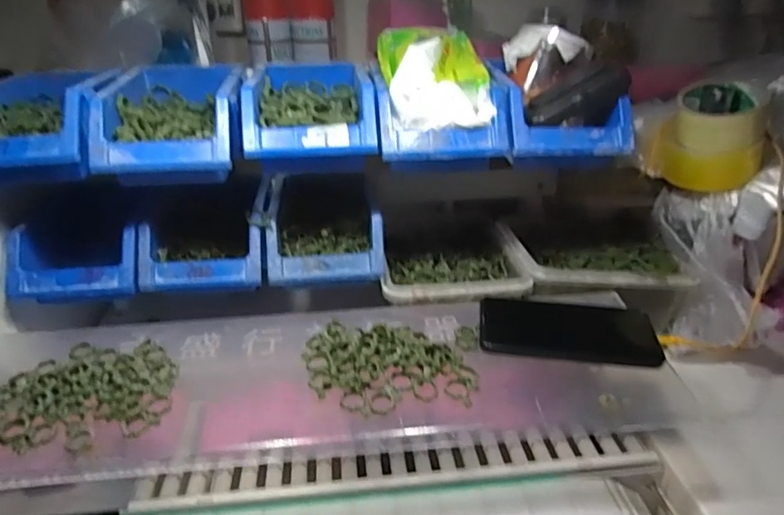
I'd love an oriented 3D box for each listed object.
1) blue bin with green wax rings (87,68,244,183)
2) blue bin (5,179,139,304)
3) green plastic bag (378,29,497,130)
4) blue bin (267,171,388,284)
[{"bbox_3d":[-0.217,-0.141,0.548,0.123,0.079,0.176,-4,28,-6],"label":"blue bin with green wax rings"},{"bbox_3d":[-0.330,-0.029,0.604,0.131,0.083,0.197,-2,28,-4],"label":"blue bin"},{"bbox_3d":[0.043,-0.185,0.558,0.108,0.087,0.144,-1,28,-1],"label":"green plastic bag"},{"bbox_3d":[-0.077,-0.040,0.612,0.125,0.065,0.168,-4,28,-6],"label":"blue bin"}]

